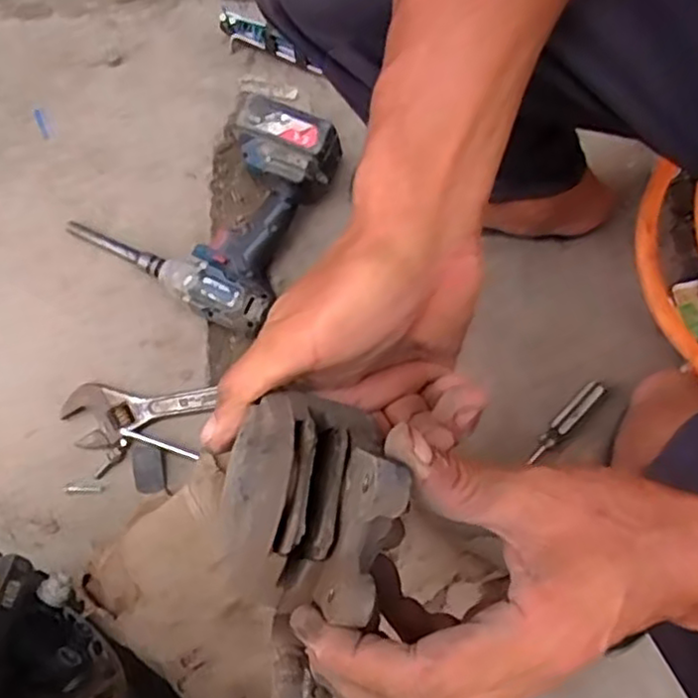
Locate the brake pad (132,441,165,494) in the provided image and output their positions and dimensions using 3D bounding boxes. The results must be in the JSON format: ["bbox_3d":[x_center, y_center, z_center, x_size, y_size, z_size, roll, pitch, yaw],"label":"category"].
[{"bbox_3d":[-0.217,0.129,0.746,0.030,0.016,0.053,-8,80,-1],"label":"brake pad"}]

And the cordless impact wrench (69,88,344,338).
[{"bbox_3d":[-0.146,-0.173,0.774,0.250,0.085,0.246,34,82,8],"label":"cordless impact wrench"}]

